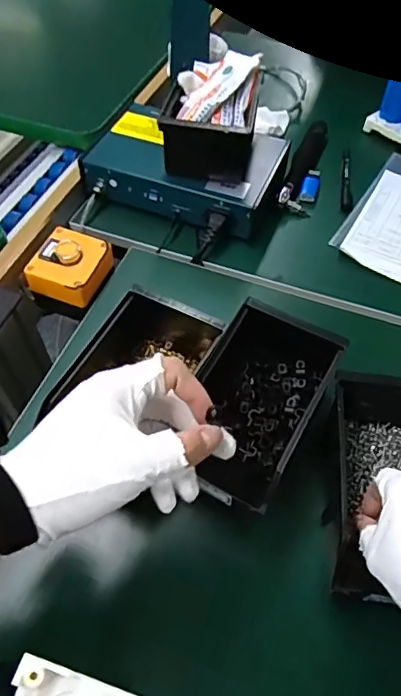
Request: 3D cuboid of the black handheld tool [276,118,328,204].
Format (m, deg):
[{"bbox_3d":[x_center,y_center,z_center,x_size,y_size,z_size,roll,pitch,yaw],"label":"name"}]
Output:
[{"bbox_3d":[0.146,-0.257,0.734,0.030,0.036,0.189,18,56,12],"label":"black handheld tool"}]

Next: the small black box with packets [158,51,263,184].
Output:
[{"bbox_3d":[0.020,-0.281,0.646,0.104,0.100,0.164,12,55,8],"label":"small black box with packets"}]

